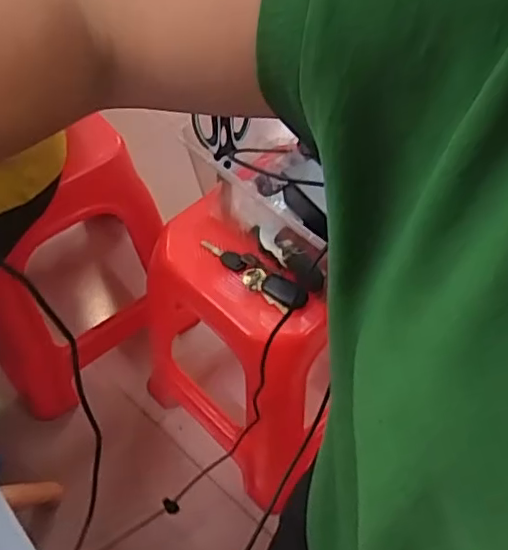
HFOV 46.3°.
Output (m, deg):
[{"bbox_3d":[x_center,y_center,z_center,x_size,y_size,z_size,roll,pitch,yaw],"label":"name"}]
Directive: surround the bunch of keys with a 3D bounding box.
[{"bbox_3d":[0.000,-0.005,0.753,0.160,0.031,0.037,37,63,24],"label":"bunch of keys"}]

